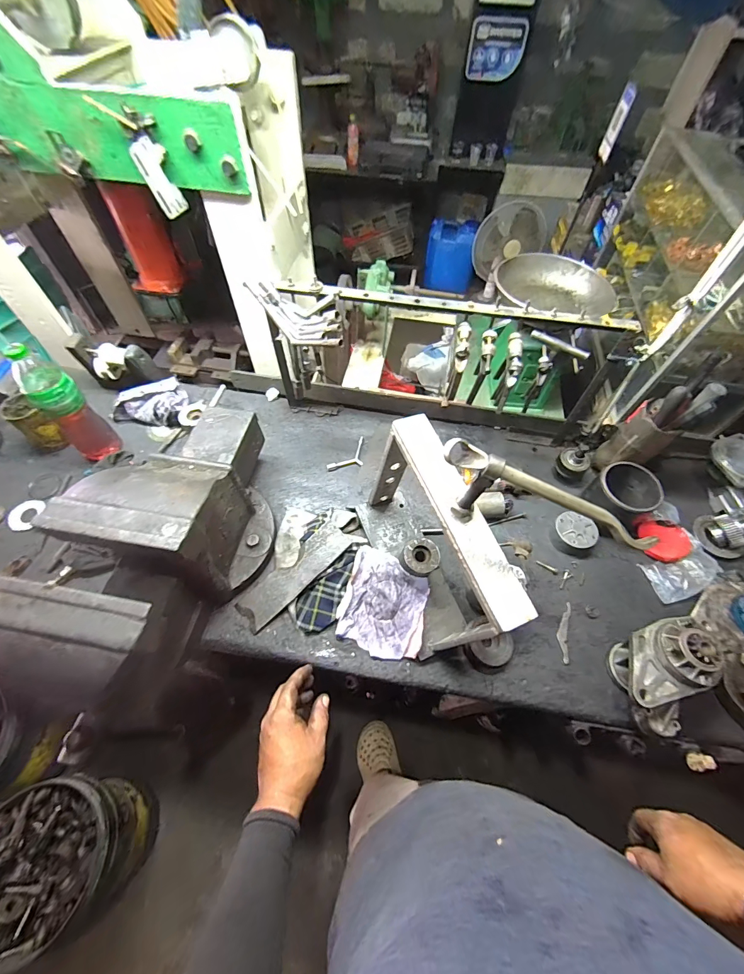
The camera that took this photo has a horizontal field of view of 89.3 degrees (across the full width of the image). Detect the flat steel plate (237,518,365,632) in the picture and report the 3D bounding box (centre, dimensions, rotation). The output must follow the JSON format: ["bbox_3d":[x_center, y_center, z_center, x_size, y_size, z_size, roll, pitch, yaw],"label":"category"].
[{"bbox_3d":[-0.134,0.154,0.699,0.240,0.015,0.073,-40,66,-13],"label":"flat steel plate"}]

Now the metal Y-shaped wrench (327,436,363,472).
[{"bbox_3d":[-0.042,-0.068,0.864,0.056,0.012,0.123,36,64,19],"label":"metal Y-shaped wrench"}]

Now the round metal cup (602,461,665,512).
[{"bbox_3d":[0.484,0.019,0.738,0.098,0.093,0.102,1,59,-1],"label":"round metal cup"}]

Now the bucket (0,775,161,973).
[{"bbox_3d":[-0.758,0.929,0.976,0.284,0.399,0.295,1,59,-1],"label":"bucket"}]

